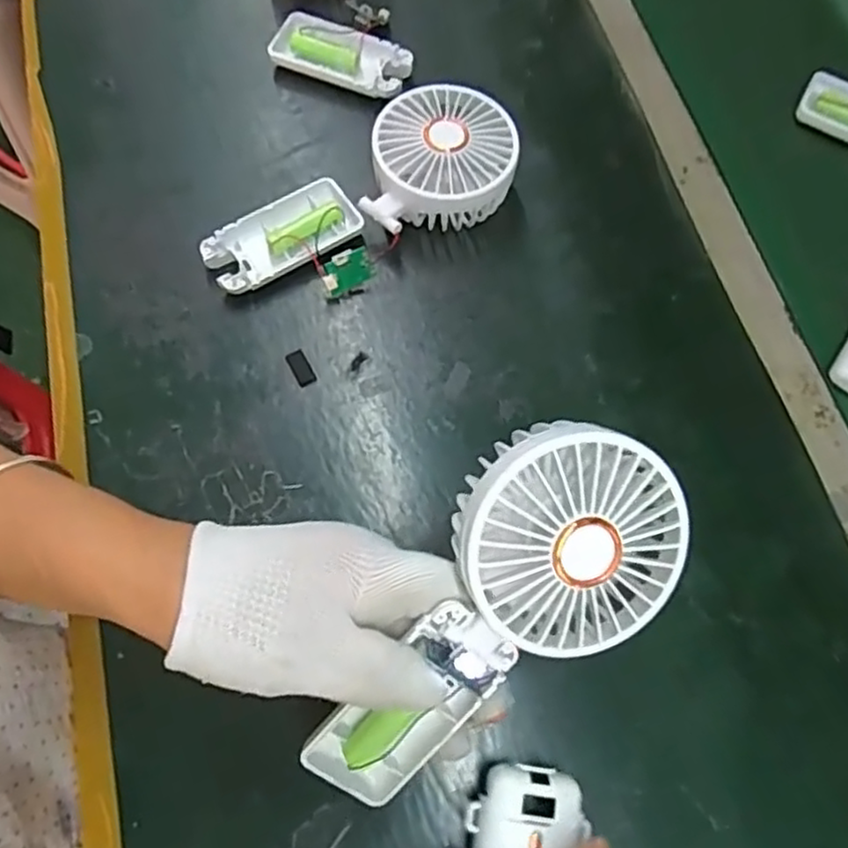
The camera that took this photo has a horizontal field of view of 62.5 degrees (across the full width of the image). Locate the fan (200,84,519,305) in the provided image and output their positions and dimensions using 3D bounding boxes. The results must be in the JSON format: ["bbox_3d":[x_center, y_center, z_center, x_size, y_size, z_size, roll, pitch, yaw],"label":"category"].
[{"bbox_3d":[-0.036,-0.137,0.437,0.202,0.044,0.090,-28,72,0],"label":"fan"}]

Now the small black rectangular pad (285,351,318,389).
[{"bbox_3d":[-0.072,-0.033,0.408,0.012,0.004,0.023,-28,72,-13],"label":"small black rectangular pad"}]

